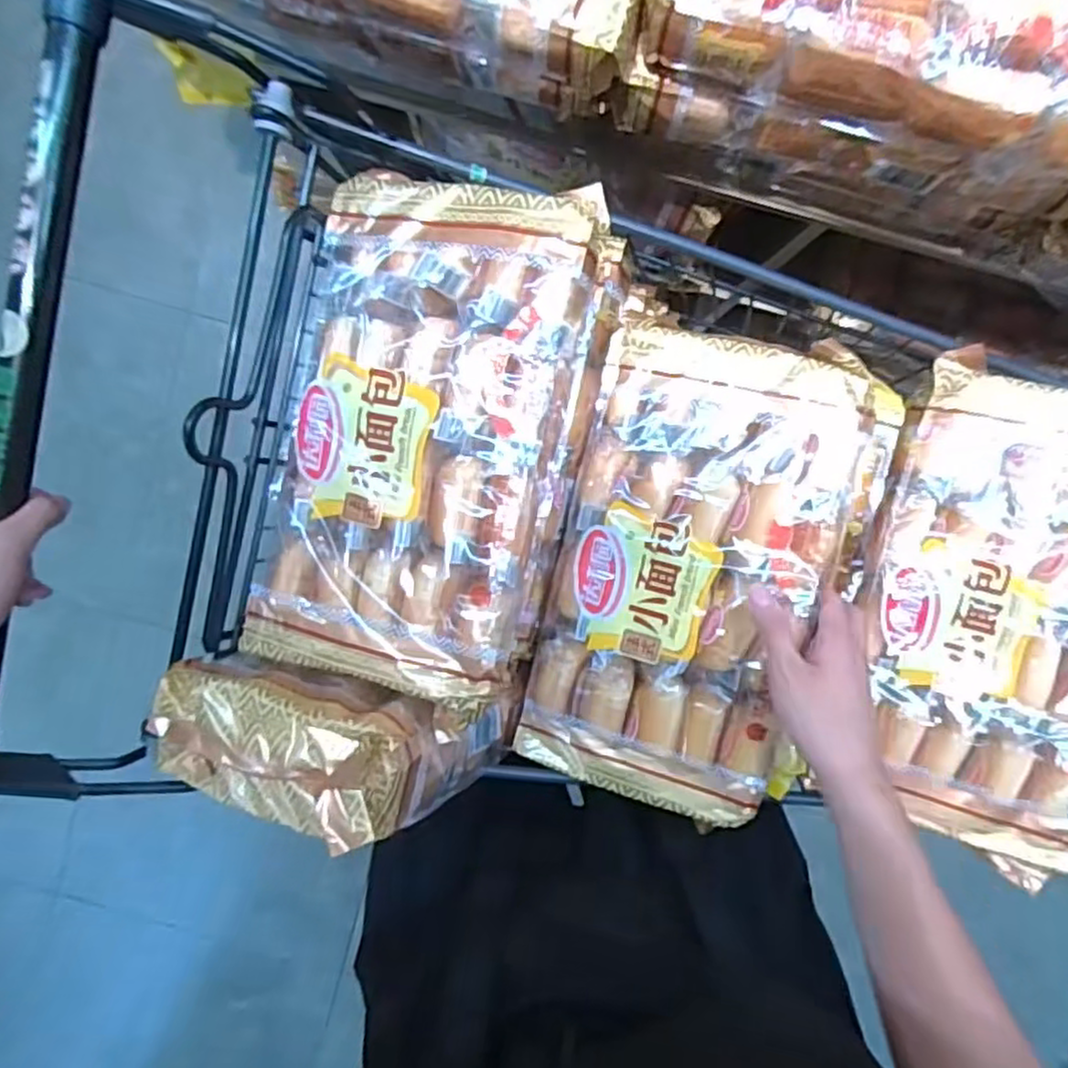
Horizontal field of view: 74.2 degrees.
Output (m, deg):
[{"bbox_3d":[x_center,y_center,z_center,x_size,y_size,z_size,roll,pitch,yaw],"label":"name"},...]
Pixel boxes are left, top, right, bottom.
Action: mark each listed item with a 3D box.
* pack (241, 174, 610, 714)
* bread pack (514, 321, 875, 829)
[{"bbox_3d":[-0.074,-0.072,0.483,0.197,0.063,0.345,12,95,3],"label":"pack"},{"bbox_3d":[0.114,0.032,0.522,0.182,0.054,0.339,14,95,3],"label":"bread pack"}]

